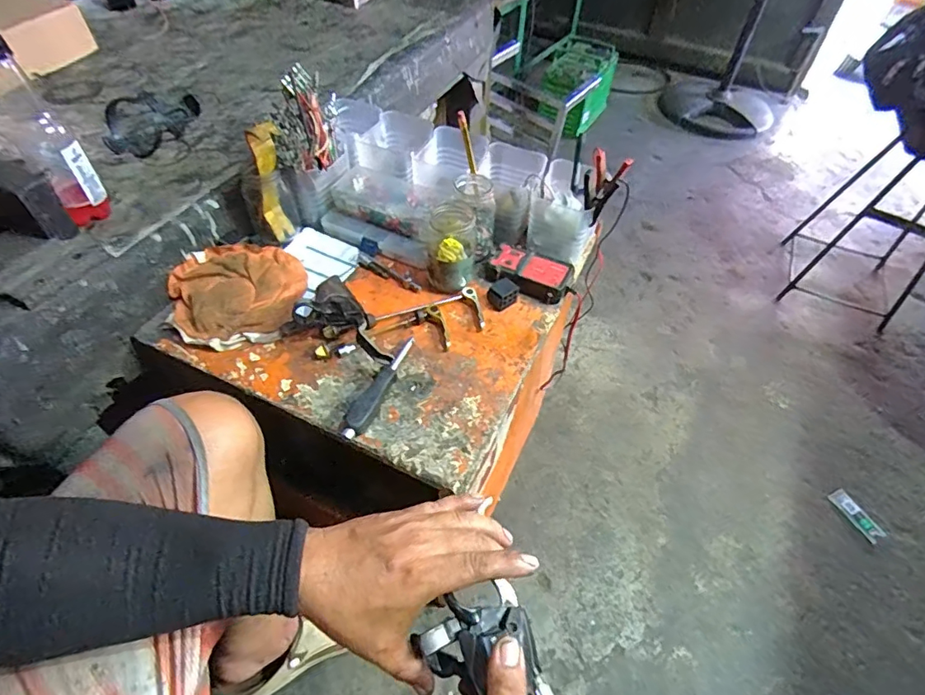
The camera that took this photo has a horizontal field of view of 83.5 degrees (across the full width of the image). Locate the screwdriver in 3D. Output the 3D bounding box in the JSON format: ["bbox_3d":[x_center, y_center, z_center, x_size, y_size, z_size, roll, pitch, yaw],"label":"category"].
[{"bbox_3d":[-0.092,0.039,0.572,0.029,0.025,0.144,19,53,12],"label":"screwdriver"}]

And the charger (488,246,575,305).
[{"bbox_3d":[0.091,-0.097,0.686,0.107,0.025,0.060,18,52,11],"label":"charger"}]

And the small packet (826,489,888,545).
[{"bbox_3d":[0.781,0.332,1.027,0.049,0.004,0.105,-21,57,-19],"label":"small packet"}]

